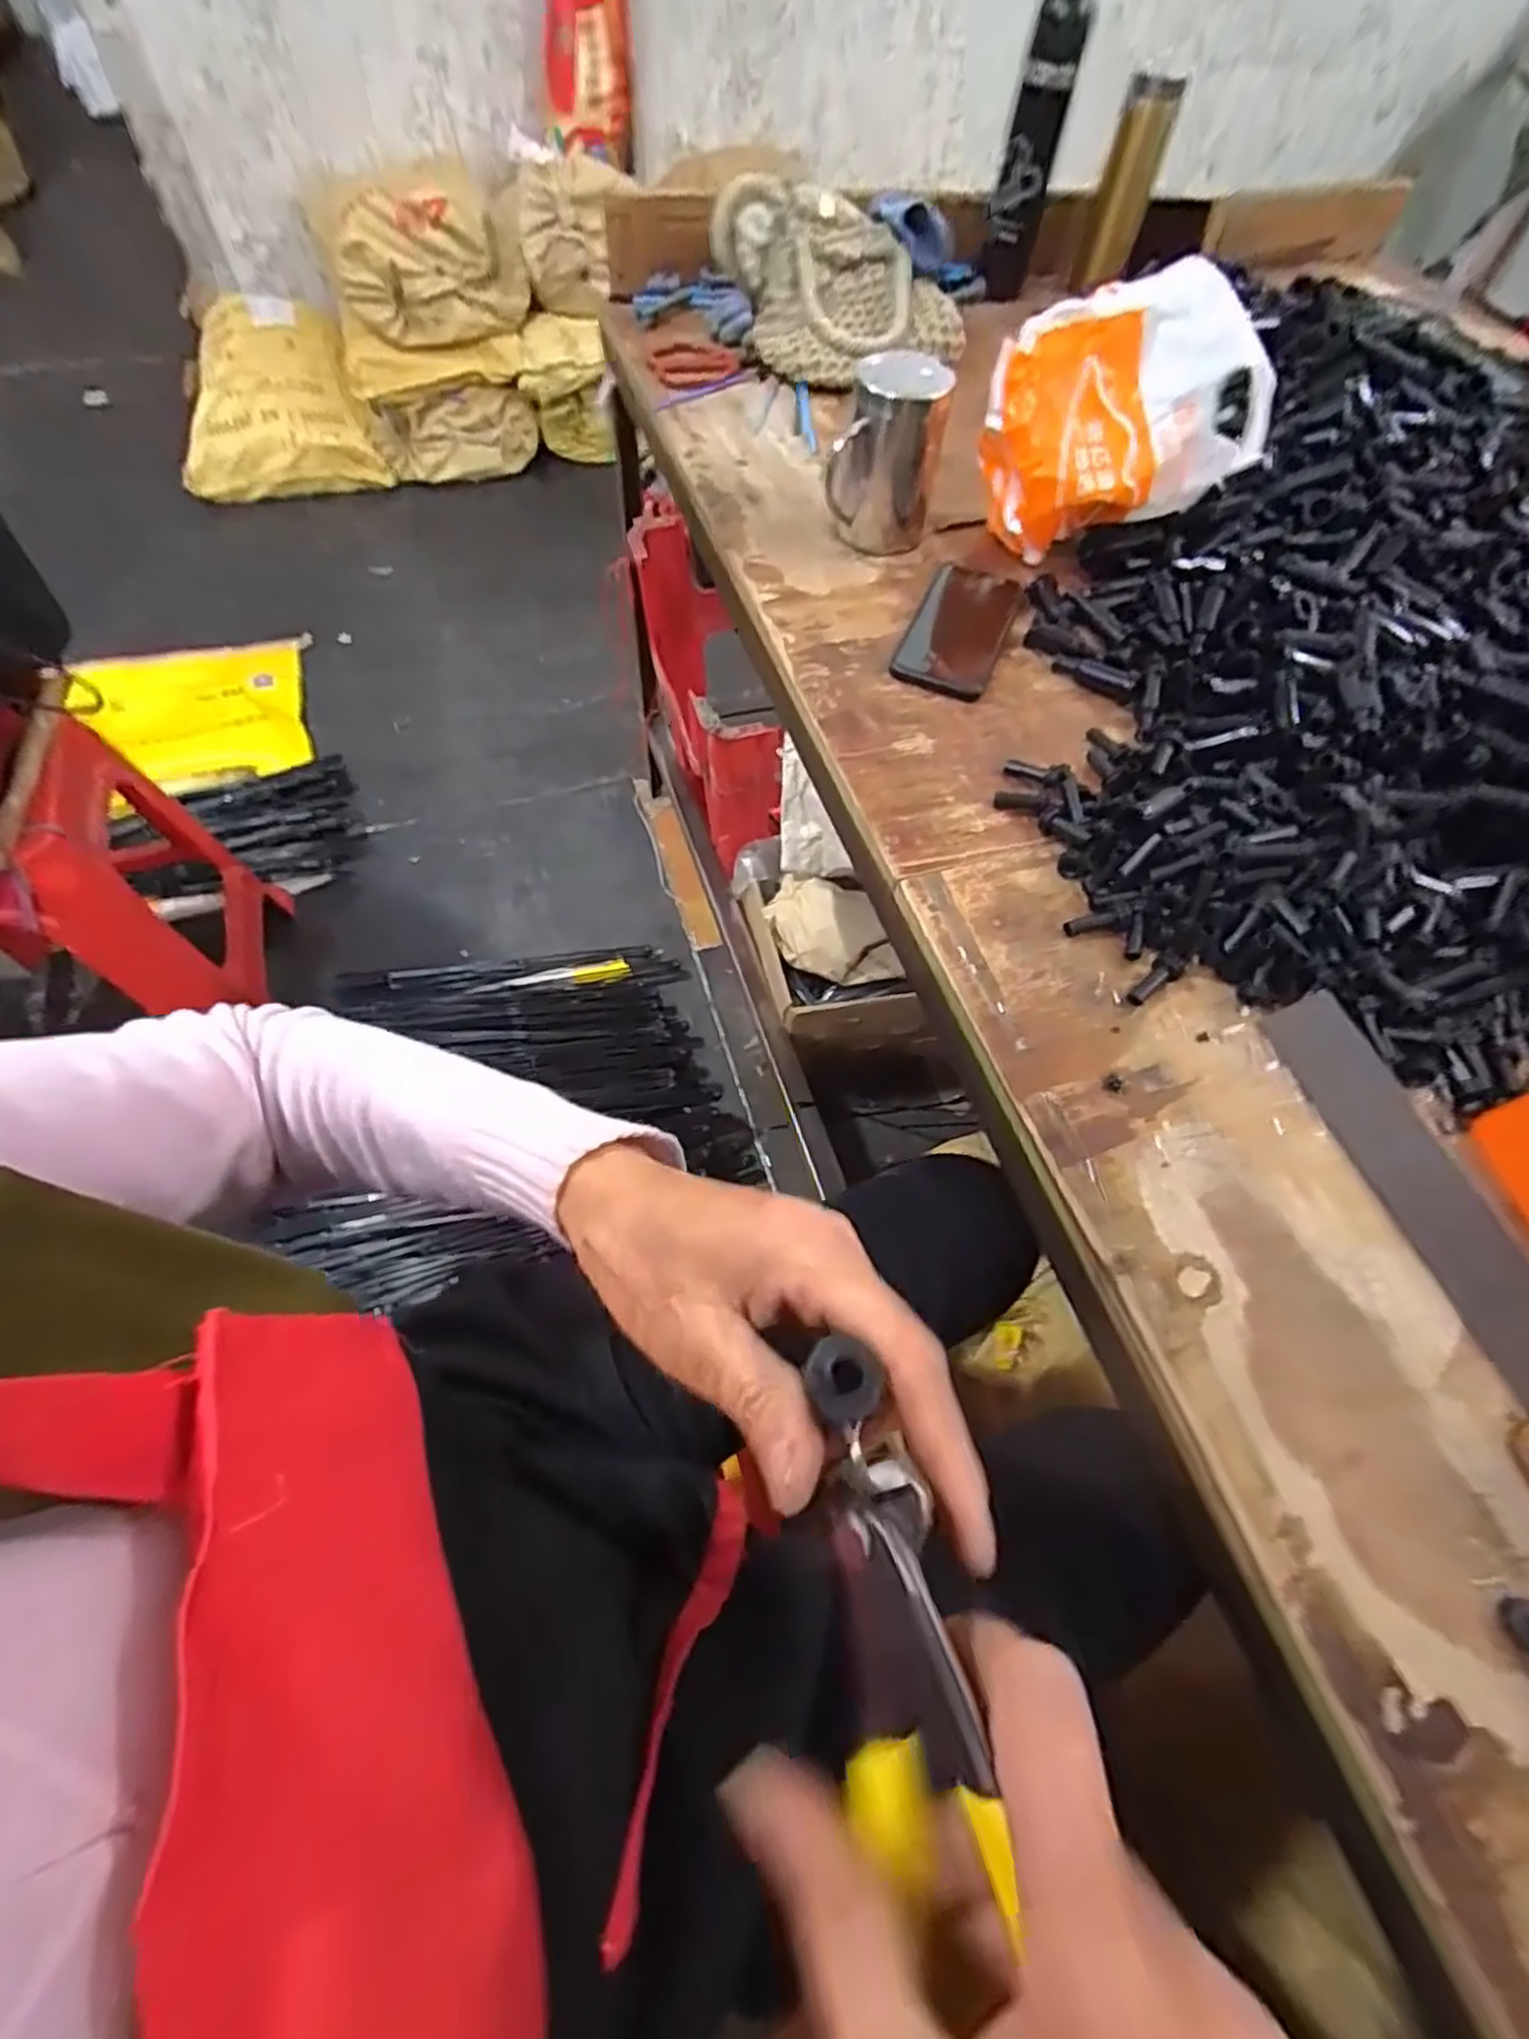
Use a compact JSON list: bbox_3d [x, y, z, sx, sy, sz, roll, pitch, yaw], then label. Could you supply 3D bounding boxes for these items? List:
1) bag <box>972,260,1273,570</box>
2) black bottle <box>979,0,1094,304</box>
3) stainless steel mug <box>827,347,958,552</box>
[{"bbox_3d":[0.274,-0.470,0.616,0.205,0.164,0.109,-9,62,-9],"label":"bag"},{"bbox_3d":[0.301,-0.973,0.866,0.062,0.221,0.070,13,61,3],"label":"black bottle"},{"bbox_3d":[0.104,-0.473,0.640,0.081,0.127,0.091,15,61,4],"label":"stainless steel mug"}]

